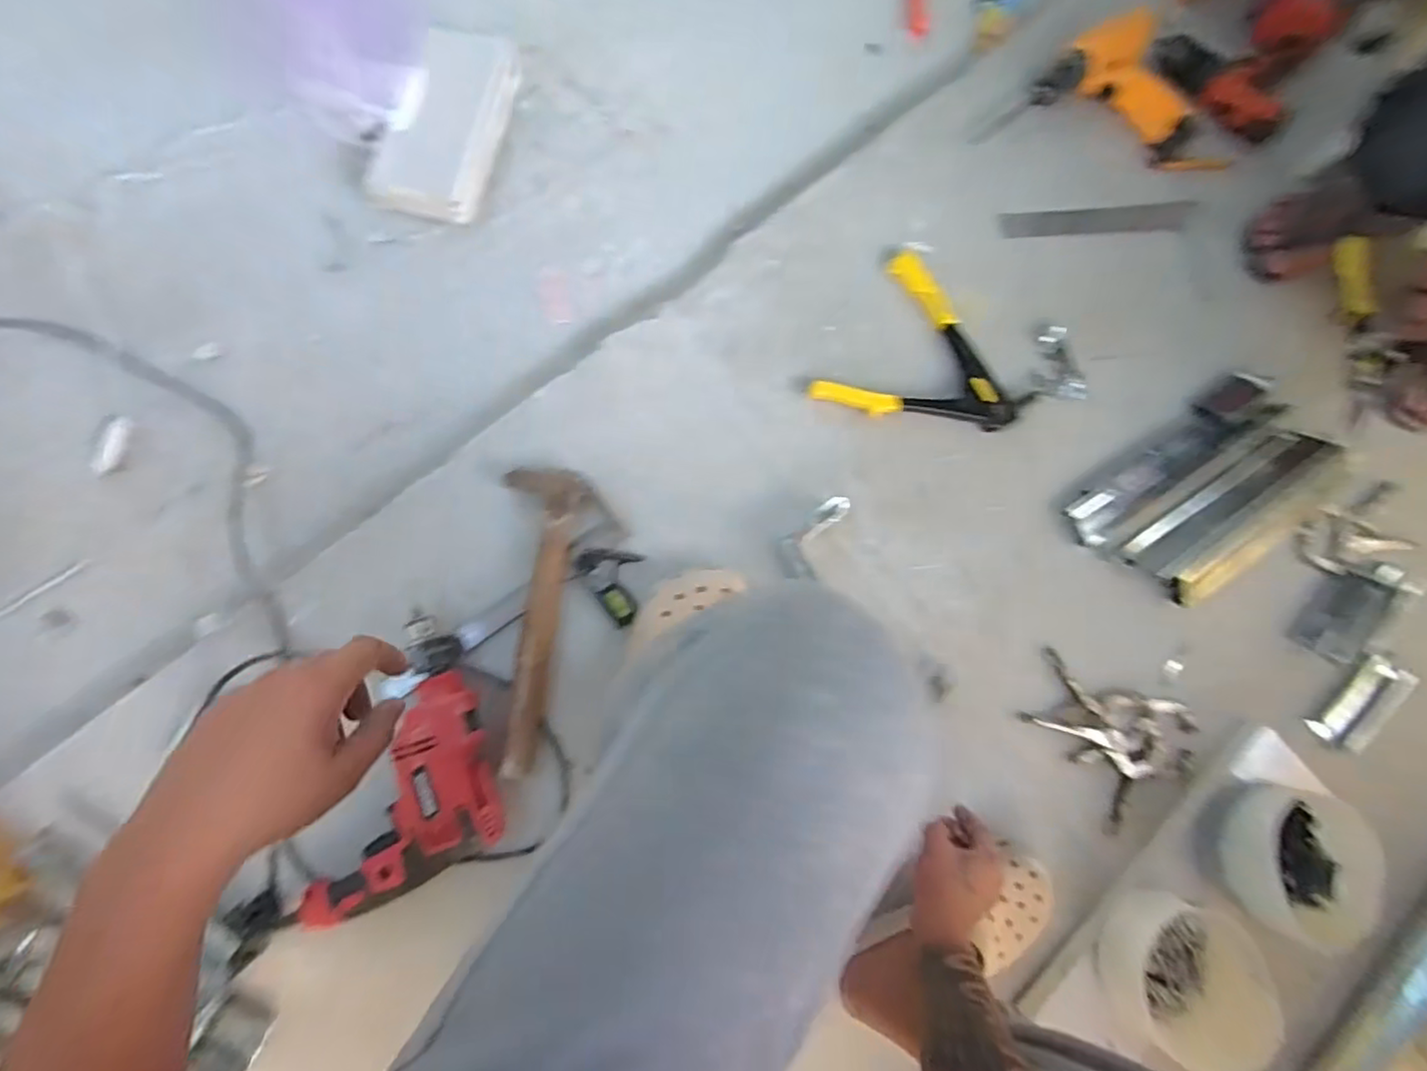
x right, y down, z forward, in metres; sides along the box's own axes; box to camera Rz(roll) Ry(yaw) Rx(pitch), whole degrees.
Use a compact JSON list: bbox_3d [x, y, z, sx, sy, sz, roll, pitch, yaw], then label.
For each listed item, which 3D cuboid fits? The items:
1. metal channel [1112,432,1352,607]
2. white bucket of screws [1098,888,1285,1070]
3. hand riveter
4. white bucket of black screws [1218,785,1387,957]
[{"bbox_3d":[0.682,-0.034,0.817,0.341,0.028,0.123,-32,89,-9],"label":"metal channel"},{"bbox_3d":[0.488,0.458,0.665,0.154,0.079,0.147,35,80,-2],"label":"white bucket of screws"},{"bbox_3d":[0.276,-0.200,0.790,0.245,0.031,0.228,35,81,-3],"label":"hand riveter"},{"bbox_3d":[0.632,0.355,0.707,0.134,0.099,0.160,15,81,-5],"label":"white bucket of black screws"}]

